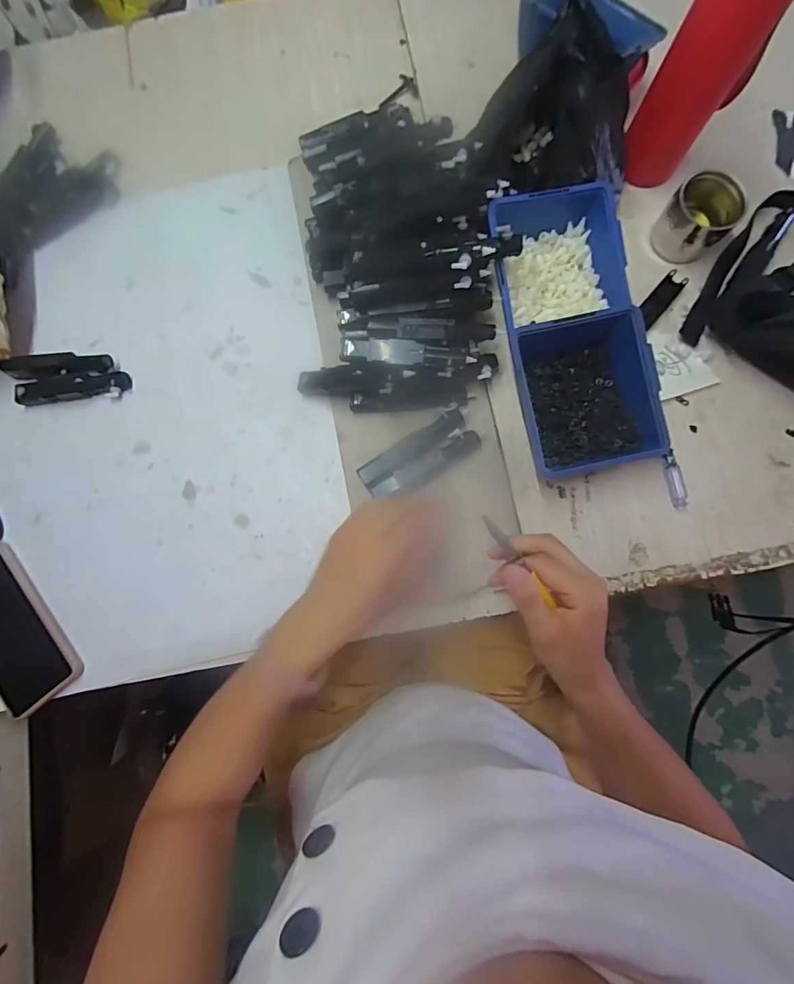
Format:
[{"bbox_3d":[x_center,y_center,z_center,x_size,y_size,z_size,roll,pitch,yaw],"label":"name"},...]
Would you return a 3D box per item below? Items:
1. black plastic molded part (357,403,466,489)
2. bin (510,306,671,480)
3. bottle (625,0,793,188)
[{"bbox_3d":[0.017,-0.045,0.435,0.121,0.013,0.028,-35,81,-3],"label":"black plastic molded part"},{"bbox_3d":[0.178,-0.093,0.410,0.121,0.061,0.151,-13,81,0],"label":"bin"},{"bbox_3d":[0.281,-0.389,0.369,0.073,0.222,0.065,31,84,7],"label":"bottle"}]

